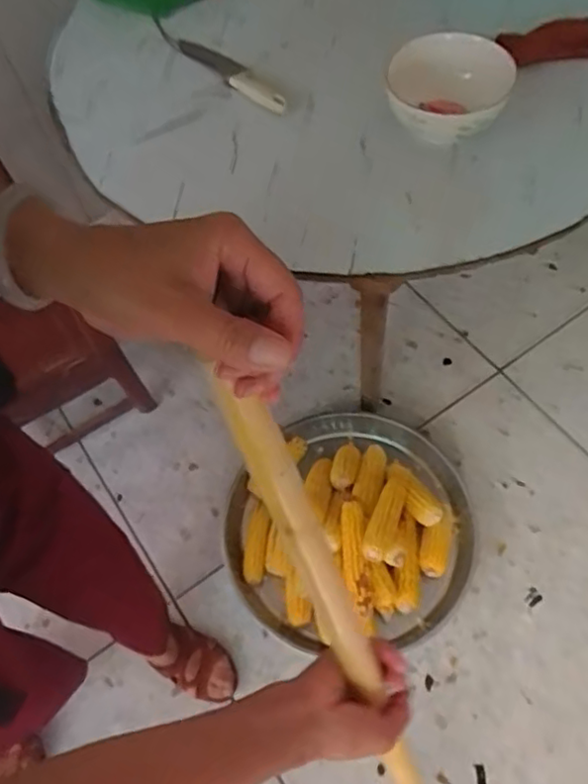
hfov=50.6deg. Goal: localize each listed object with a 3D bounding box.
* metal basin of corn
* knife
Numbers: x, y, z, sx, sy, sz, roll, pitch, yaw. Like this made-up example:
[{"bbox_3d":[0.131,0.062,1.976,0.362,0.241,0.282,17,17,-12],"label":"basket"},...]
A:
[{"bbox_3d":[0.109,0.252,1.228,0.478,0.134,0.492,-2,62,3],"label":"metal basin of corn"},{"bbox_3d":[-0.111,-0.549,1.069,0.044,0.025,0.285,-37,65,-15],"label":"knife"}]

